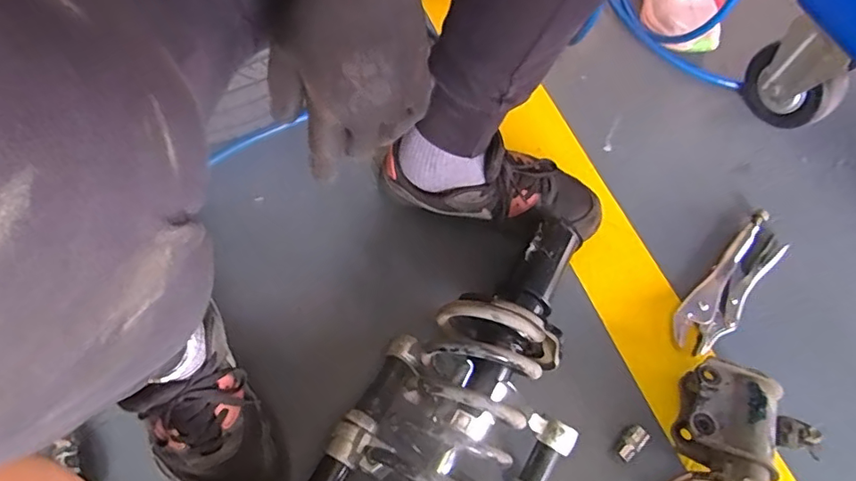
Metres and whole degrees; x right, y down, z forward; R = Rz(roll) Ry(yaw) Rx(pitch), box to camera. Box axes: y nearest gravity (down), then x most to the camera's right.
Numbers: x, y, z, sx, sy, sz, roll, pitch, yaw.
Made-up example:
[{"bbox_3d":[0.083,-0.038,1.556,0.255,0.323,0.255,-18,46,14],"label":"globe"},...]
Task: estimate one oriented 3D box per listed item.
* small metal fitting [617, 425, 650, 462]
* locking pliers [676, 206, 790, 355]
[{"bbox_3d":[0.224,0.223,0.580,0.019,0.014,0.040,41,82,15],"label":"small metal fitting"},{"bbox_3d":[0.384,0.055,0.670,0.058,0.024,0.217,42,70,15],"label":"locking pliers"}]

